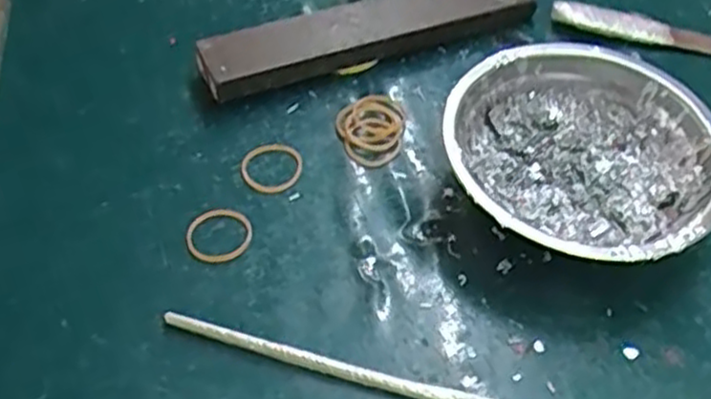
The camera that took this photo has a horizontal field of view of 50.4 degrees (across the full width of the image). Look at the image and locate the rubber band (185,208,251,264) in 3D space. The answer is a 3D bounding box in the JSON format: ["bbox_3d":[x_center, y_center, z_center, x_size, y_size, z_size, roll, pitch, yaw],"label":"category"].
[{"bbox_3d":[-0.063,0.016,0.349,0.030,0.004,0.028,1,52,-1],"label":"rubber band"}]

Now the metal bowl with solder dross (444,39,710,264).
[{"bbox_3d":[0.108,-0.018,0.356,0.118,0.042,0.120,1,52,-1],"label":"metal bowl with solder dross"}]

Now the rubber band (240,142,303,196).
[{"bbox_3d":[-0.041,-0.016,0.374,0.031,0.004,0.030,1,52,-1],"label":"rubber band"}]

